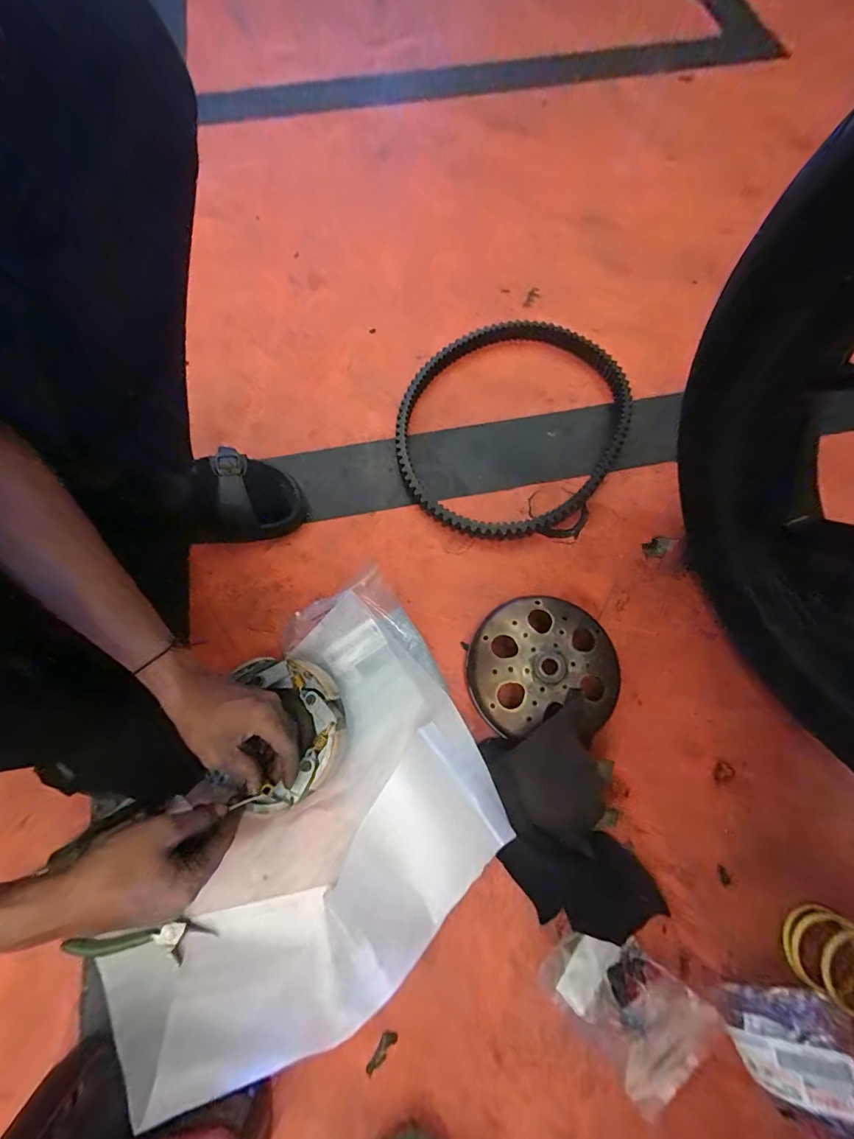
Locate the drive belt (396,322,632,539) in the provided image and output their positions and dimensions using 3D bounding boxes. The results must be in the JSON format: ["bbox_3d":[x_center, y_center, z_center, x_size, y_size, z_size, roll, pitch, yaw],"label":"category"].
[{"bbox_3d":[0.109,-0.198,0.548,0.282,0.027,0.338,30,75,9],"label":"drive belt"}]

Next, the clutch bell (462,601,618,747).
[{"bbox_3d":[0.119,0.102,0.437,0.149,0.049,0.136,4,72,1],"label":"clutch bell"}]

